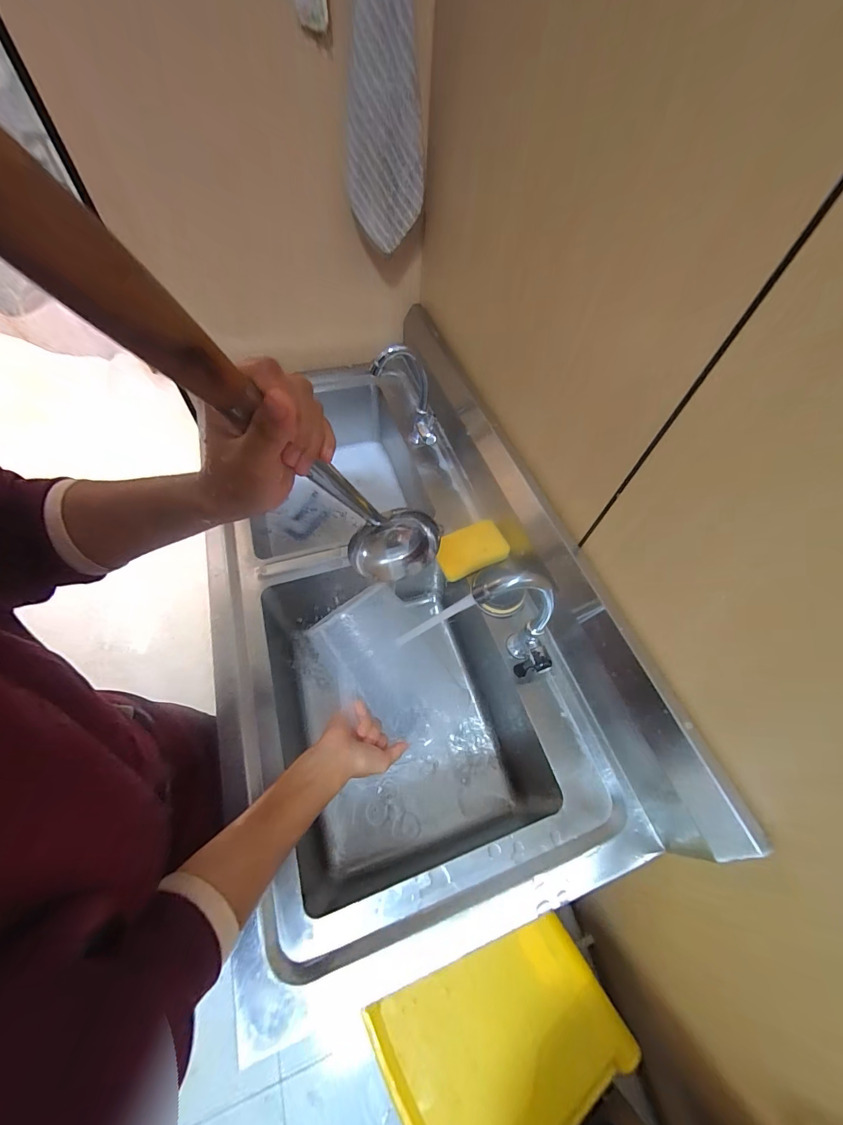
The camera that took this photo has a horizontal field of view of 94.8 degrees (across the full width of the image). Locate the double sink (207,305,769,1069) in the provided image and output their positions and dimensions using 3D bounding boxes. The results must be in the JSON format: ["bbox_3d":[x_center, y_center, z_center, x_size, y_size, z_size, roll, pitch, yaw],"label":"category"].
[{"bbox_3d":[-0.043,0.018,0.681,0.501,0.318,0.962,-11,60,-11],"label":"double sink"}]

